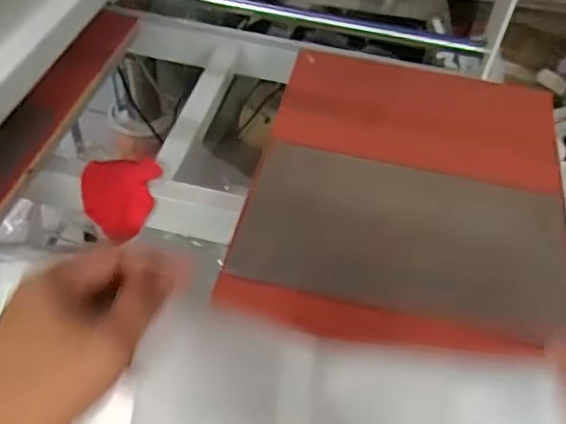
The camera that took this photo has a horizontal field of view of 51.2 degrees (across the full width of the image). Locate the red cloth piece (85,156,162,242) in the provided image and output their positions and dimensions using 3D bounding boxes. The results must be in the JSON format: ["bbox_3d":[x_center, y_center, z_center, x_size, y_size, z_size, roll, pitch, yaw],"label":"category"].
[{"bbox_3d":[-0.238,-0.016,0.879,0.108,0.119,0.021,-5,12,-22],"label":"red cloth piece"}]

